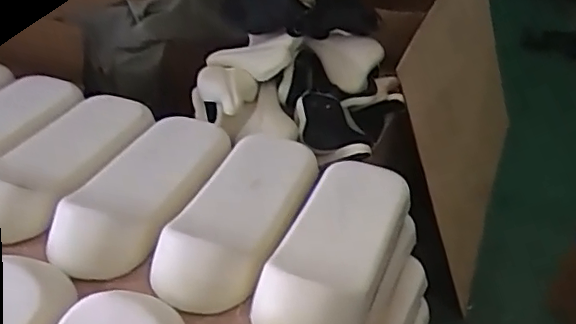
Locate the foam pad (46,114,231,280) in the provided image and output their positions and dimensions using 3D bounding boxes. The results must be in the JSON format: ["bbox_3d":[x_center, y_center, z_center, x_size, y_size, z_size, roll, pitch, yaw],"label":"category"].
[{"bbox_3d":[-0.249,0.028,1.058,0.176,0.074,0.411,14,40,14],"label":"foam pad"}]

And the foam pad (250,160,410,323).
[{"bbox_3d":[0.089,0.121,1.001,0.164,0.095,0.410,15,40,15],"label":"foam pad"}]

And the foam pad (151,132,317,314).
[{"bbox_3d":[-0.077,0.073,1.026,0.166,0.066,0.438,13,40,13],"label":"foam pad"}]

